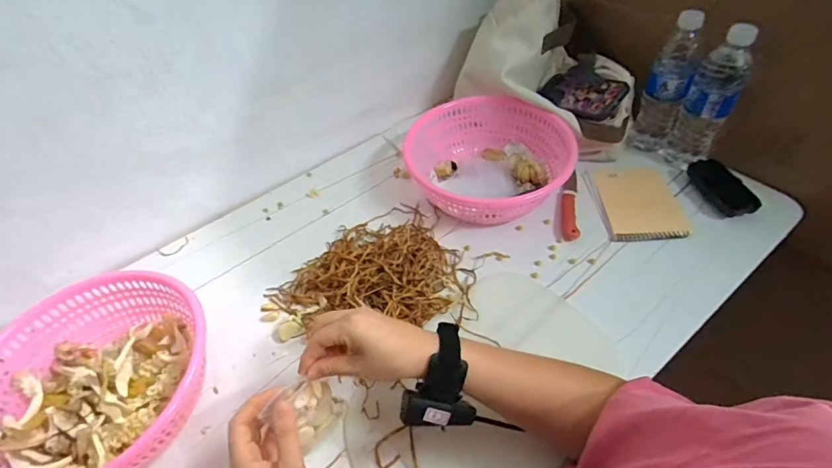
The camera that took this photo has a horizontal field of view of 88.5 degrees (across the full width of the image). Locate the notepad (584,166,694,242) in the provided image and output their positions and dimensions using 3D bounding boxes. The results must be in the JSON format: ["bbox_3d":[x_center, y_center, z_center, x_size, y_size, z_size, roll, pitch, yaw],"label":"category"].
[{"bbox_3d":[0.335,-0.057,0.655,0.119,0.007,0.164,-3,49,3],"label":"notepad"}]

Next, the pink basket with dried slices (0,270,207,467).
[{"bbox_3d":[-0.352,0.160,0.482,0.241,0.100,0.207,-13,49,-5],"label":"pink basket with dried slices"}]

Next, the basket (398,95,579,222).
[{"bbox_3d":[0.106,-0.109,0.669,0.238,0.093,0.217,-3,49,3],"label":"basket"}]

